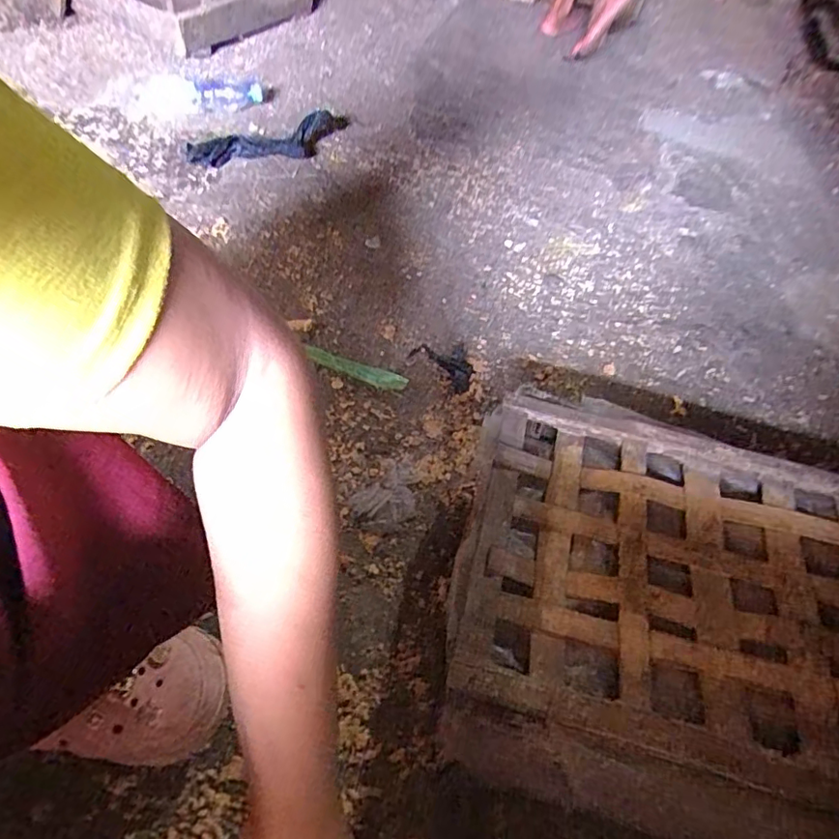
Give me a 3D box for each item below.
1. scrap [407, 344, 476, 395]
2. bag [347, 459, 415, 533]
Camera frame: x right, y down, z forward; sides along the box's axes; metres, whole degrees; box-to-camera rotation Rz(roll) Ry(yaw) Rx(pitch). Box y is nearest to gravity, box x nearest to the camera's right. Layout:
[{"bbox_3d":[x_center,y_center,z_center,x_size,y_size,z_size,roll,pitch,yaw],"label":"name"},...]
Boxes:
[{"bbox_3d":[0.042,-0.082,0.799,0.100,0.011,0.069,41,59,20],"label":"scrap"},{"bbox_3d":[-0.039,0.097,0.669,0.064,0.011,0.106,36,58,17],"label":"bag"}]

